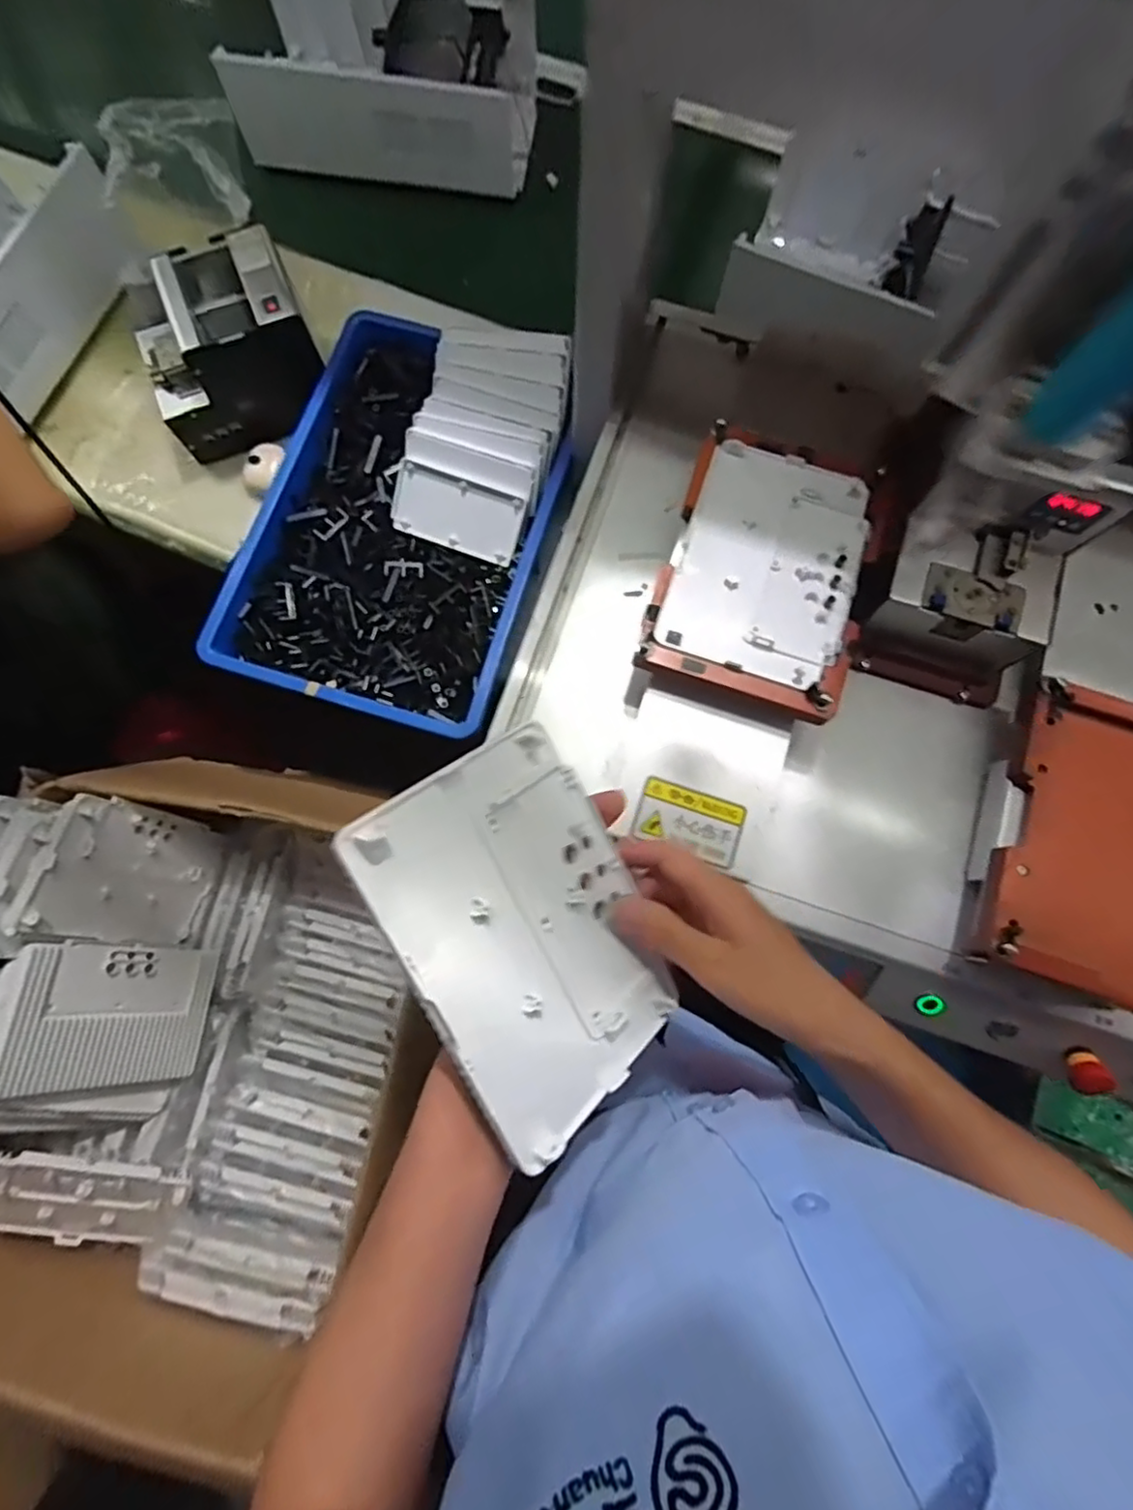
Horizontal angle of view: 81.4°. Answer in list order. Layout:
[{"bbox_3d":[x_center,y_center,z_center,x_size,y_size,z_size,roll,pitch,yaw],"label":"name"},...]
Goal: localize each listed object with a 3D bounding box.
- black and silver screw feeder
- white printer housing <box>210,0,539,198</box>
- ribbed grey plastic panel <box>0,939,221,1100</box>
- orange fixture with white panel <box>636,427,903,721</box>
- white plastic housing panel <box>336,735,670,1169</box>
[{"bbox_3d":[-0.366,-0.439,0.707,0.178,0.120,0.142,-23,79,-6],"label":"black and silver screw feeder"},{"bbox_3d":[-0.218,-0.853,0.826,0.351,0.123,0.202,6,77,0],"label":"white printer housing"},{"bbox_3d":[-0.449,0.259,0.656,0.022,0.184,0.136,-6,71,34],"label":"ribbed grey plastic panel"},{"bbox_3d":[0.159,-0.147,0.526,0.160,0.030,0.217,20,78,3],"label":"orange fixture with white panel"},{"bbox_3d":[-0.017,0.089,0.334,0.132,0.006,0.184,-31,99,-40],"label":"white plastic housing panel"}]

